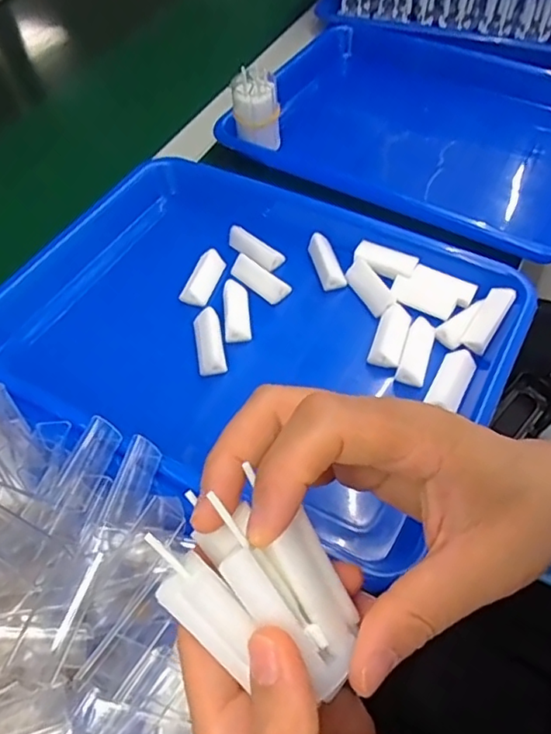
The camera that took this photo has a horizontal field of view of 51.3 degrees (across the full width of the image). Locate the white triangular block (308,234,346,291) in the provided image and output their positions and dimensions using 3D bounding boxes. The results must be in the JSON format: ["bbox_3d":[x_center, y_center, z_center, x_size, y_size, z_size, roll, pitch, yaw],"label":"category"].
[{"bbox_3d":[0.037,-0.079,0.429,0.016,0.014,0.045,-16,55,-9],"label":"white triangular block"}]

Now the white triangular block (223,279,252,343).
[{"bbox_3d":[-0.028,-0.040,0.401,0.018,0.010,0.048,-7,54,-2],"label":"white triangular block"}]

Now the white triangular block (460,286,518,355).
[{"bbox_3d":[0.141,-0.032,0.381,0.017,0.010,0.049,28,77,21],"label":"white triangular block"}]

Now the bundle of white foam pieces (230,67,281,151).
[{"bbox_3d":[-0.017,-0.223,0.496,0.040,0.056,0.029,-3,54,0],"label":"bundle of white foam pieces"}]

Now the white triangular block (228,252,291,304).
[{"bbox_3d":[-0.012,-0.065,0.421,0.047,0.012,0.019,36,63,24],"label":"white triangular block"}]

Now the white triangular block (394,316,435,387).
[{"bbox_3d":[0.093,-0.011,0.377,0.018,0.012,0.046,17,57,14],"label":"white triangular block"}]

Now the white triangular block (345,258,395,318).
[{"bbox_3d":[0.068,-0.058,0.411,0.015,0.016,0.044,-26,57,-15],"label":"white triangular block"}]

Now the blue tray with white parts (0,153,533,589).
[{"bbox_3d":[-0.032,-0.036,0.397,0.357,0.038,0.255,24,59,18],"label":"blue tray with white parts"}]

